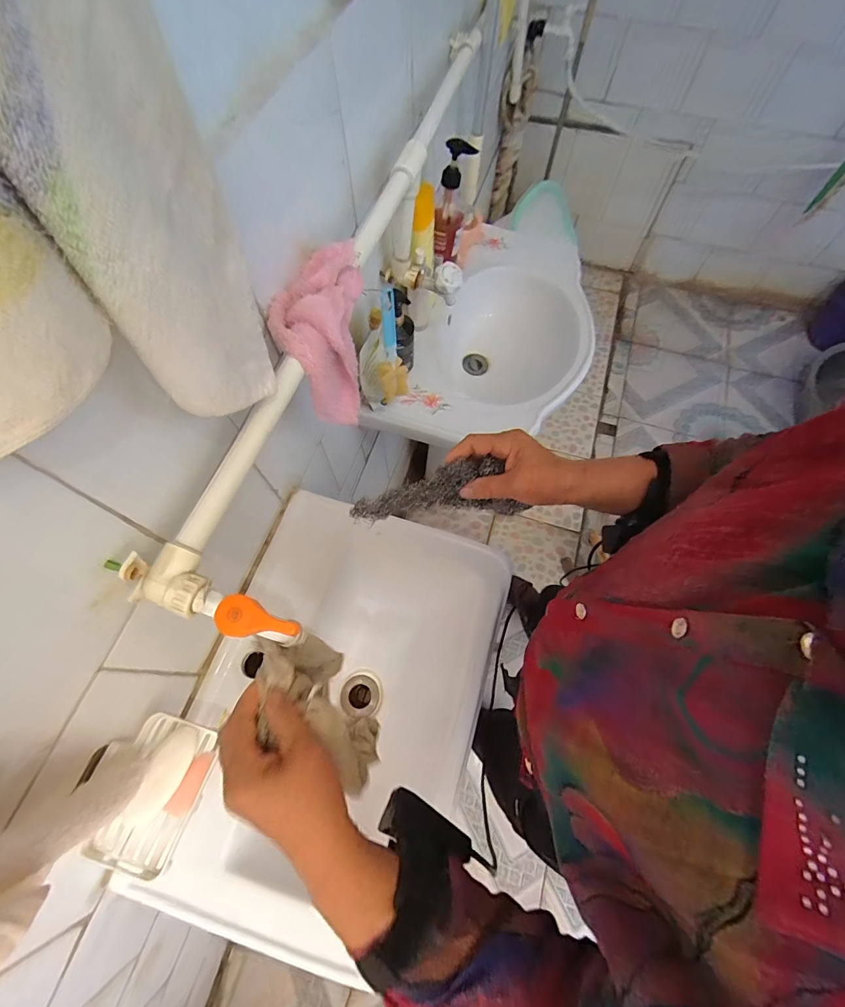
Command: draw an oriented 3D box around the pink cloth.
[{"bbox_3d":[-0.119,-0.202,0.523,0.086,0.144,0.165,5,66,2],"label":"pink cloth"}]

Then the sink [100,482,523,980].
[{"bbox_3d":[-0.093,0.276,0.598,0.350,0.179,0.497,16,67,7],"label":"sink"}]

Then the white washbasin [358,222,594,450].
[{"bbox_3d":[0.178,-0.327,0.946,0.357,0.194,0.611,22,68,9],"label":"white washbasin"}]

